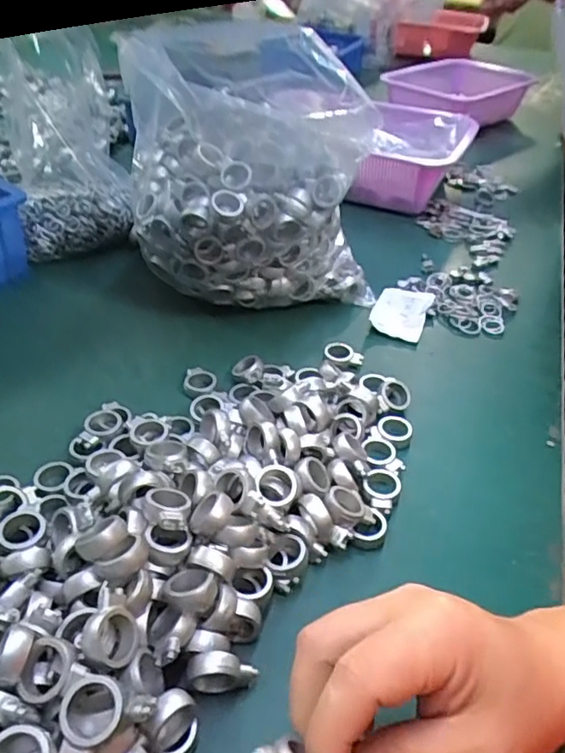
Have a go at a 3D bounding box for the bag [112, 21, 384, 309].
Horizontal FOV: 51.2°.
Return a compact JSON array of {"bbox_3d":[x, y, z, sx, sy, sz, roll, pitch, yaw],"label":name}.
[{"bbox_3d":[-0.027,-0.171,0.537,0.210,0.214,0.196,-11,40,-16],"label":"bag"}]

